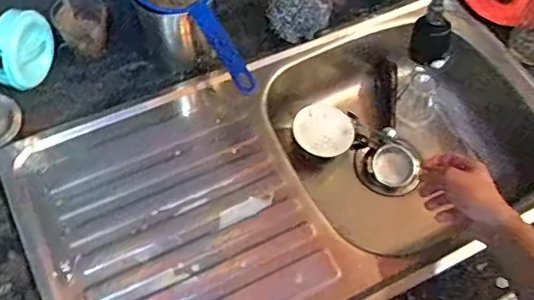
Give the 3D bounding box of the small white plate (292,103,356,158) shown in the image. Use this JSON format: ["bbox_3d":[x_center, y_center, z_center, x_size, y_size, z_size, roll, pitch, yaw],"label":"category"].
[{"bbox_3d":[0.088,-0.034,0.882,0.094,0.022,0.095,8,60,1],"label":"small white plate"}]

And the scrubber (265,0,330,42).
[{"bbox_3d":[0.047,-0.204,0.876,0.094,0.035,0.074,5,58,-2],"label":"scrubber"}]

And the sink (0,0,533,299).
[{"bbox_3d":[0.061,0.056,0.836,0.749,0.162,0.404,-23,64,-16],"label":"sink"}]

